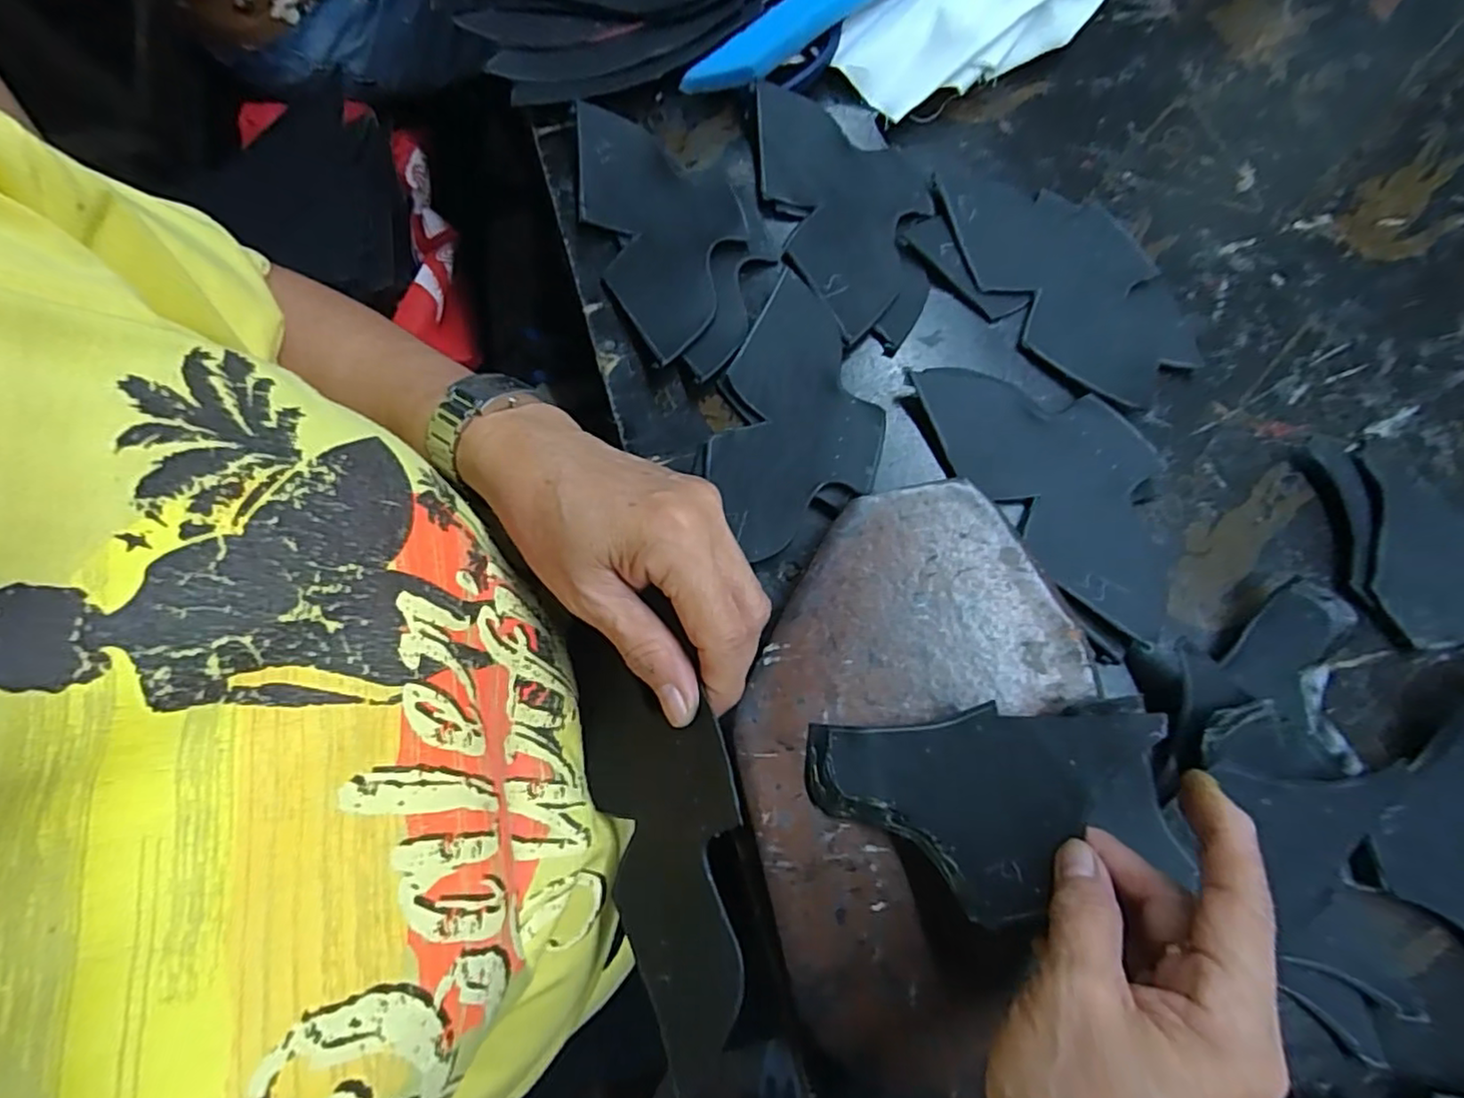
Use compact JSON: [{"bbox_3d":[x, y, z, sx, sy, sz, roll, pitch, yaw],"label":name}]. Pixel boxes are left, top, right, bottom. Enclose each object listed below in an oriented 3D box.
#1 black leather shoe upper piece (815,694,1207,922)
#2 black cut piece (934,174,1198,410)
[{"bbox_3d":[0.105,0.111,0.275,0.139,0.012,0.078,-12,67,19],"label":"black leather shoe upper piece"},{"bbox_3d":[0.196,-0.160,0.374,0.093,0.009,0.165,-25,79,-7],"label":"black cut piece"}]

